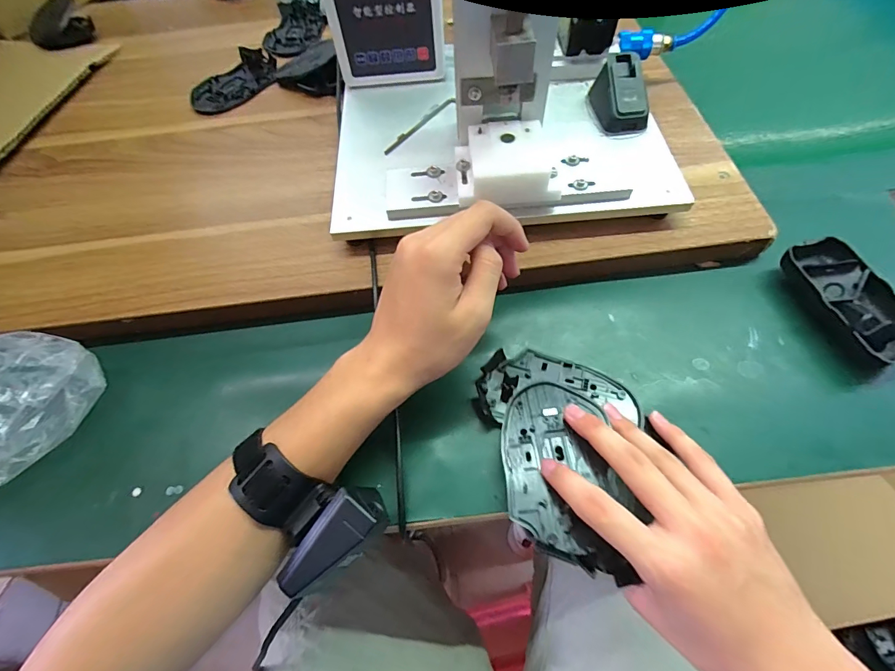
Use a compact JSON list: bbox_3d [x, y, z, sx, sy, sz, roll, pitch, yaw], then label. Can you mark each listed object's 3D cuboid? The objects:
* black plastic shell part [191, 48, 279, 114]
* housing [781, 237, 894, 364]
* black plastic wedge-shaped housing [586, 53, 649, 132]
[{"bbox_3d":[-0.259,-0.310,0.499,0.066,0.014,0.116,38,70,21],"label":"black plastic shell part"},{"bbox_3d":[0.315,-0.026,0.326,0.057,0.029,0.108,-16,62,-5],"label":"housing"},{"bbox_3d":[0.159,-0.224,0.378,0.038,0.037,0.064,-13,62,-3],"label":"black plastic wedge-shaped housing"}]

